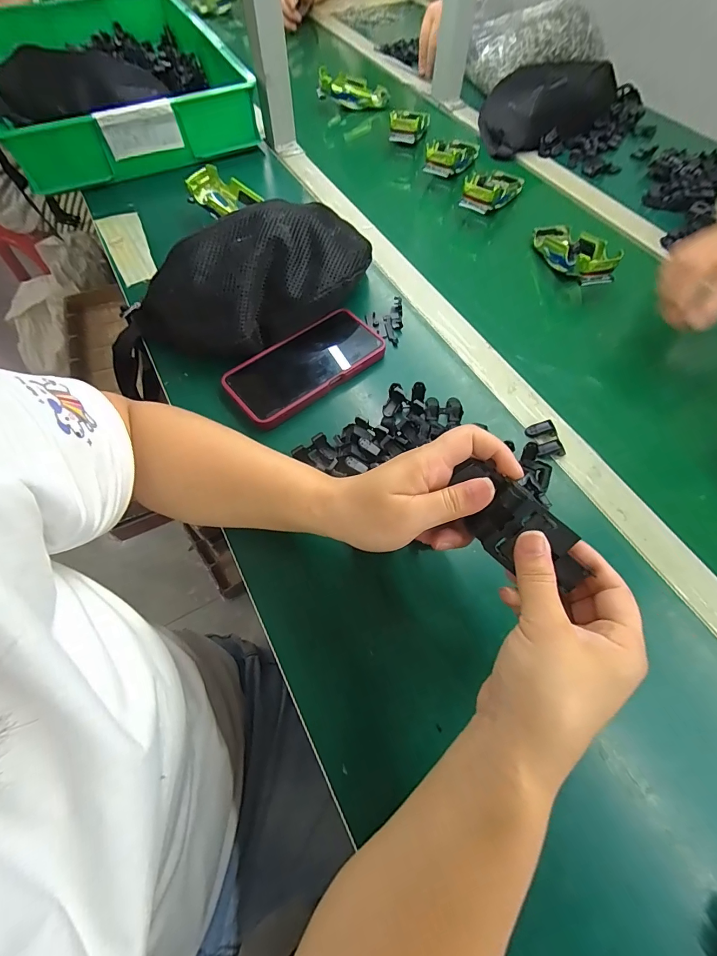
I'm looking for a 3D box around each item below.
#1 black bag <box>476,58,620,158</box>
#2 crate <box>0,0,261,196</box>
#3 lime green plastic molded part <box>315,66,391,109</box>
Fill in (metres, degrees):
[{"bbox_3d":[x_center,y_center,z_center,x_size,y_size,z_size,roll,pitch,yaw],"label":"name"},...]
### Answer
[{"bbox_3d":[0.310,-0.620,0.647,0.233,0.067,0.140,-29,66,-13],"label":"black bag"},{"bbox_3d":[-0.428,-0.684,0.668,0.382,0.081,0.523,-22,65,-10],"label":"crate"},{"bbox_3d":[-0.011,-0.708,0.718,0.131,0.041,0.055,-6,62,-18],"label":"lime green plastic molded part"}]

